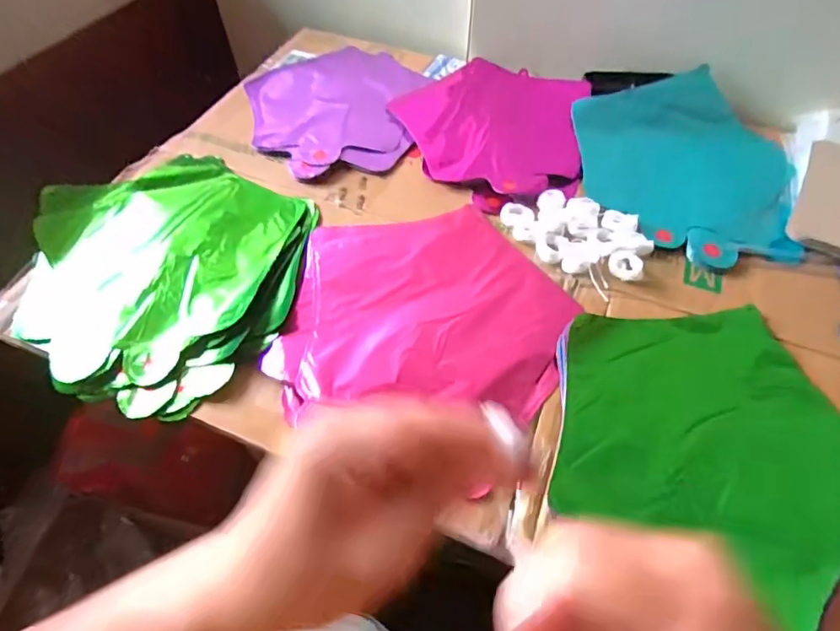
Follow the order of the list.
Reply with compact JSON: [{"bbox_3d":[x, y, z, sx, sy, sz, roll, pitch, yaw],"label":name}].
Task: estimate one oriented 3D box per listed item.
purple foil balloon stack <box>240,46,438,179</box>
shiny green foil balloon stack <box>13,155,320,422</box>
[{"bbox_3d":[-0.098,-0.259,0.618,0.213,0.018,0.261,-13,56,-8],"label":"purple foil balloon stack"},{"bbox_3d":[-0.231,-0.052,0.455,0.257,0.024,0.249,26,59,17],"label":"shiny green foil balloon stack"}]

